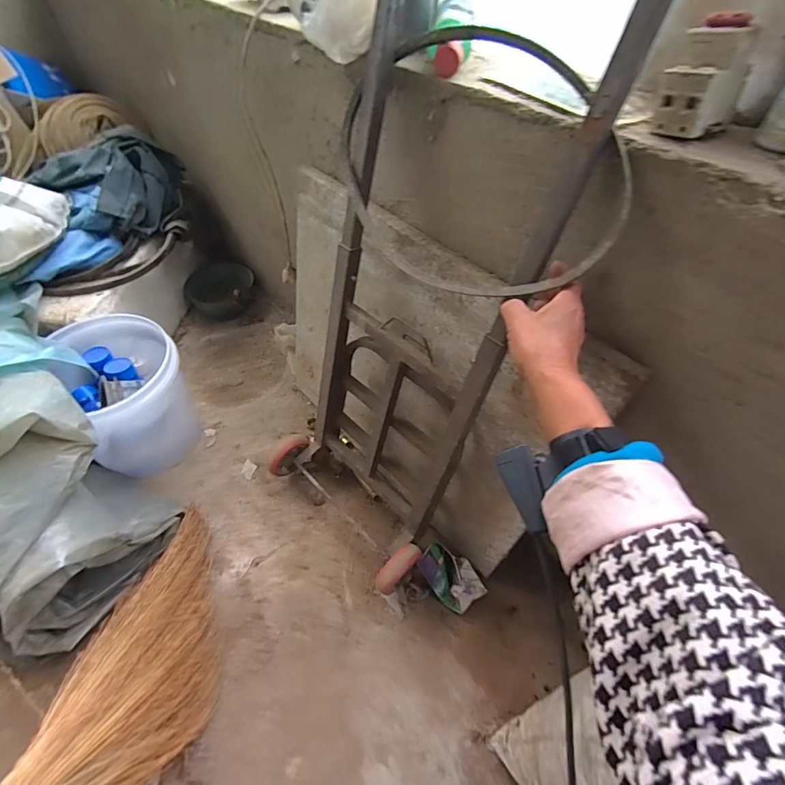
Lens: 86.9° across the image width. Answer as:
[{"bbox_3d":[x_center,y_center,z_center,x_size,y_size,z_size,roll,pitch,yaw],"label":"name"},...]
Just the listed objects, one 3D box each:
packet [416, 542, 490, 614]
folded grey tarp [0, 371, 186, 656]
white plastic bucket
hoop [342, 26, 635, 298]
[{"bbox_3d":[0.107,0.323,0.734,0.080,0.070,0.108,-36,61,-26],"label":"packet"},{"bbox_3d":[-0.544,0.189,0.634,0.279,0.337,0.284,28,56,19],"label":"folded grey tarp"},{"bbox_3d":[-0.523,0.027,0.827,0.211,0.253,0.272,12,53,8],"label":"white plastic bucket"},{"bbox_3d":[0.069,-0.226,0.423,0.338,0.228,0.016,47,32,20],"label":"hoop"}]

